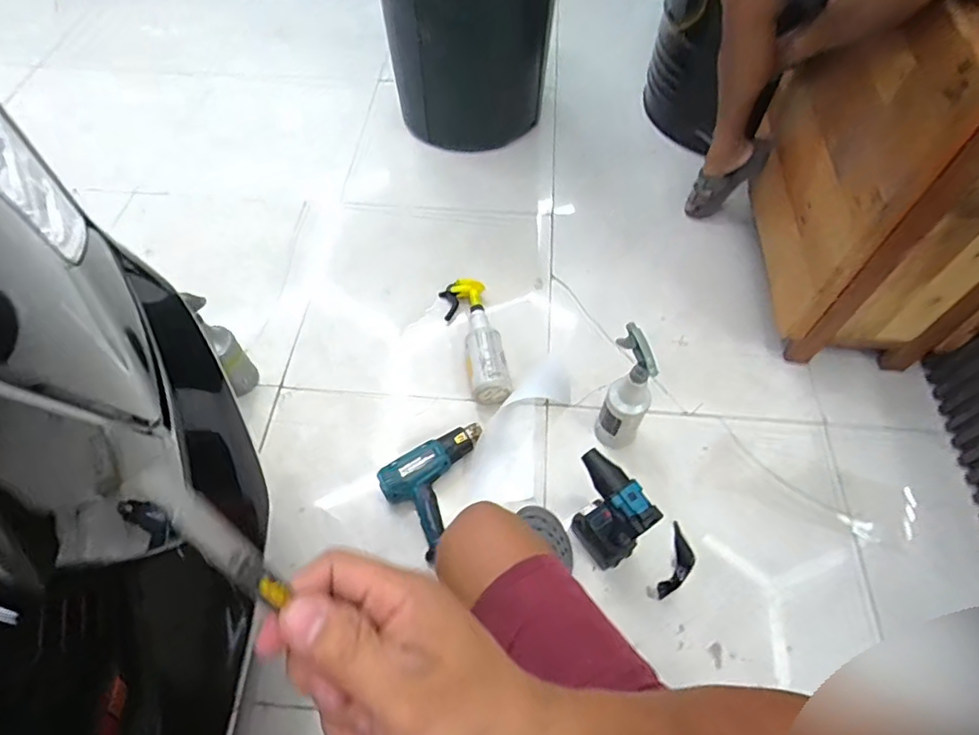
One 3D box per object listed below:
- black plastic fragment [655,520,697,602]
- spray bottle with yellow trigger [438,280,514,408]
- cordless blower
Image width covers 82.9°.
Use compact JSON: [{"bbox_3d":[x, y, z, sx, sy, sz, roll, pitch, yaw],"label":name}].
[{"bbox_3d":[0.355,0.368,1.040,0.053,0.007,0.144,22,61,12],"label":"black plastic fragment"},{"bbox_3d":[-0.032,-0.072,1.259,0.098,0.095,0.347,-13,60,-8],"label":"spray bottle with yellow trigger"},{"bbox_3d":[0.194,0.251,0.955,0.068,0.247,0.150,-32,65,-18],"label":"cordless blower"}]

